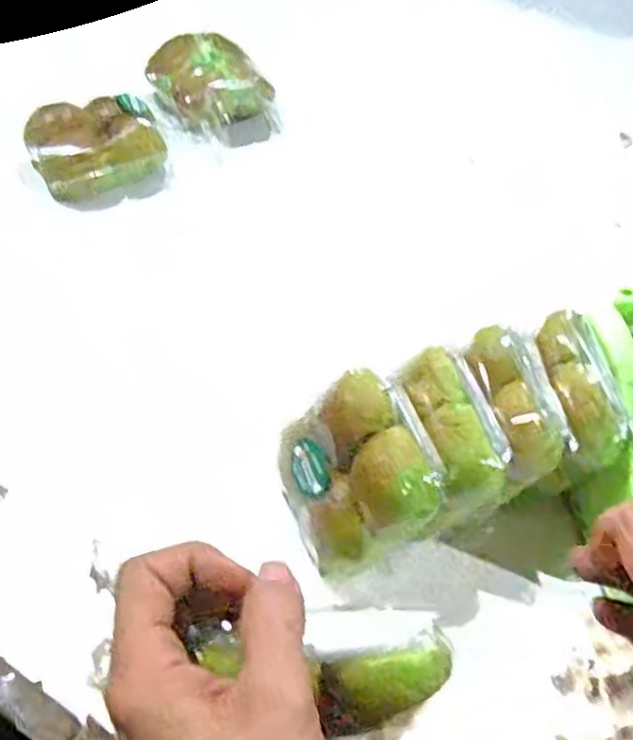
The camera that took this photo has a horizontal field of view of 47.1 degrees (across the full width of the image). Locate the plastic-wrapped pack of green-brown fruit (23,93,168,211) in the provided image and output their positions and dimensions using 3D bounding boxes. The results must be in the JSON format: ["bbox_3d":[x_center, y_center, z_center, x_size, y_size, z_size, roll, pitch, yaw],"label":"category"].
[{"bbox_3d":[-0.193,-0.194,0.655,0.115,0.053,0.096,-18,59,-17],"label":"plastic-wrapped pack of green-brown fruit"}]

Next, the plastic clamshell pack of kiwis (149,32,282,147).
[{"bbox_3d":[-0.097,-0.276,0.695,0.107,0.056,0.144,-17,59,-16],"label":"plastic clamshell pack of kiwis"}]

